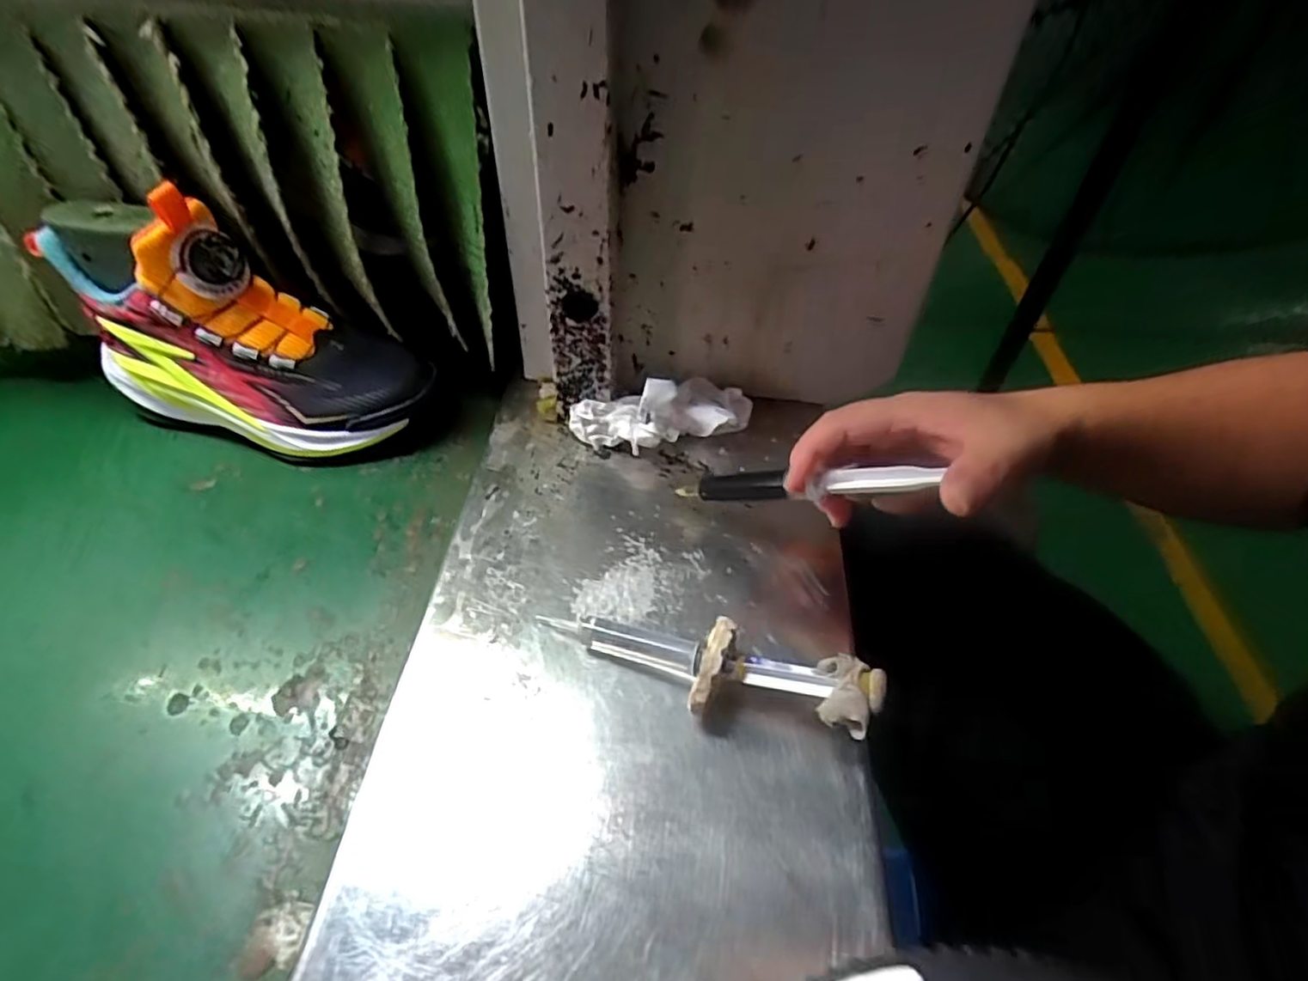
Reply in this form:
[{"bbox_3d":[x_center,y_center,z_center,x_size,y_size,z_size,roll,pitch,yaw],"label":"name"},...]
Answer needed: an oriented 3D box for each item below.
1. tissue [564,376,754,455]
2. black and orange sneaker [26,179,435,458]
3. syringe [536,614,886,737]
[{"bbox_3d":[0.007,-0.053,0.452,0.122,0.045,0.042,-9,49,-11],"label":"tissue"},{"bbox_3d":[-0.280,-0.108,0.452,0.227,0.155,0.088,13,49,8],"label":"black and orange sneaker"},{"bbox_3d":[0.021,0.087,0.326,0.167,0.036,0.039,11,49,7],"label":"syringe"}]

